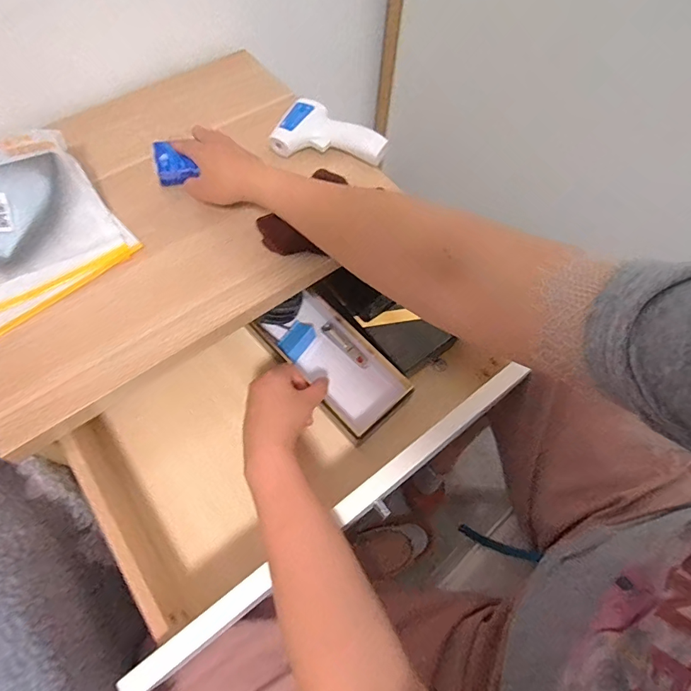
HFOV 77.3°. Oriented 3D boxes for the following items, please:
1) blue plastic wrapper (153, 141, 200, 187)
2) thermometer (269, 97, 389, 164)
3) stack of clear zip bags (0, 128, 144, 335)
[{"bbox_3d":[-0.213,-0.216,0.517,0.038,0.022,0.060,-41,72,-20],"label":"blue plastic wrapper"},{"bbox_3d":[-0.020,-0.277,0.566,0.149,0.037,0.068,7,63,1],"label":"thermometer"},{"bbox_3d":[-0.350,-0.129,0.461,0.179,0.020,0.176,-37,102,-24],"label":"stack of clear zip bags"}]

